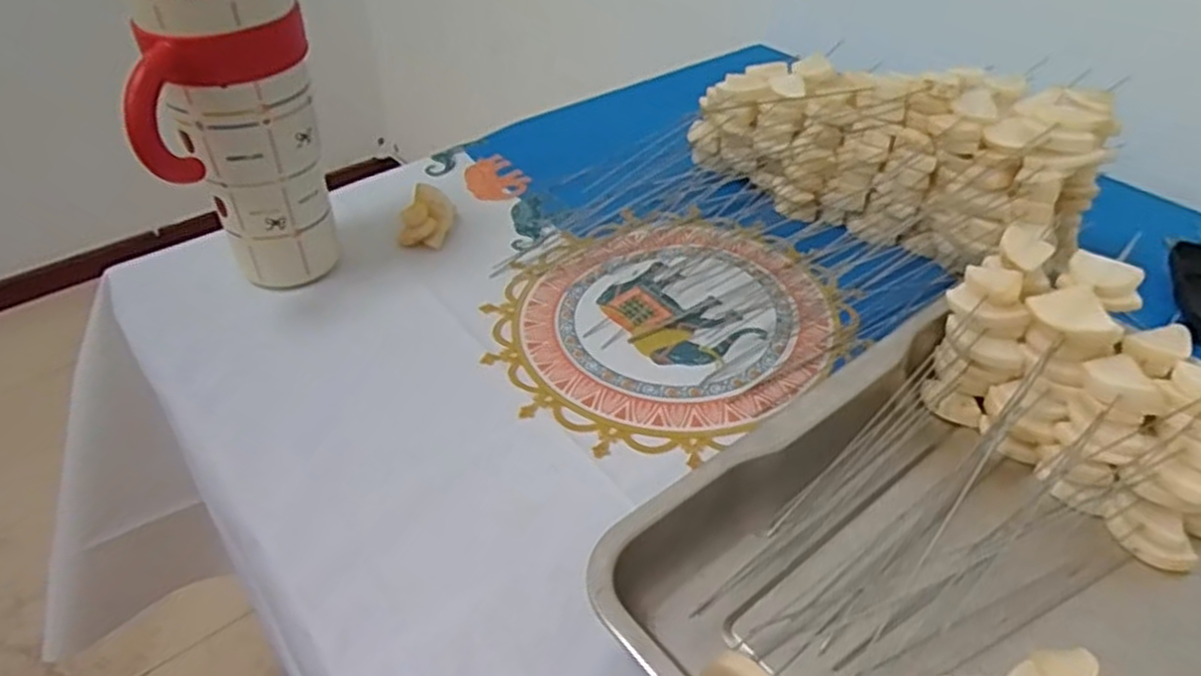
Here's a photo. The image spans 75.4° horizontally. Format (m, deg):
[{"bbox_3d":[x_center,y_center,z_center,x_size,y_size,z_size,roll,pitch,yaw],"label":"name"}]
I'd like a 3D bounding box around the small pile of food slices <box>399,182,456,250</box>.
[{"bbox_3d":[-0.151,-0.107,0.685,0.043,0.032,0.062,-2,43,-1],"label":"small pile of food slices"}]

